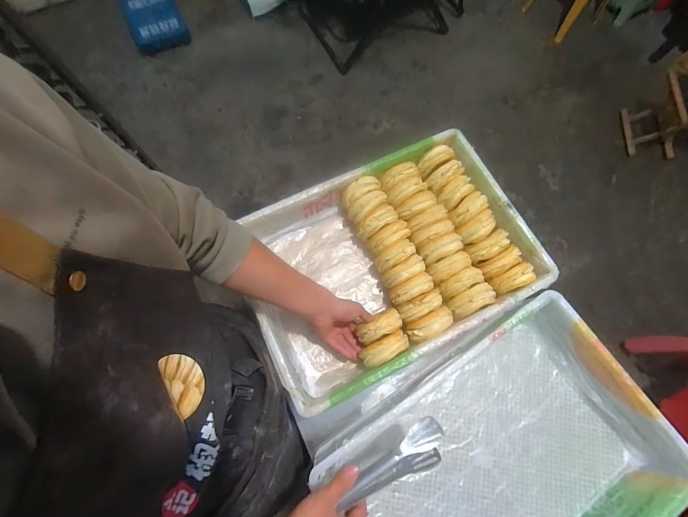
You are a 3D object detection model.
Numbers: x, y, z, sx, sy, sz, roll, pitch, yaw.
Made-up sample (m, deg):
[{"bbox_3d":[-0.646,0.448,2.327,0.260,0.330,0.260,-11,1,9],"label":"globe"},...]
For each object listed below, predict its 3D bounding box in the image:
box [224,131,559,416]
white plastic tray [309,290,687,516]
[{"bbox_3d":[0.096,0.006,0.731,0.582,0.120,0.412,-27,76,-9],"label":"box"},{"bbox_3d":[0.292,0.395,0.621,0.589,0.128,0.409,-32,76,-11],"label":"white plastic tray"}]

